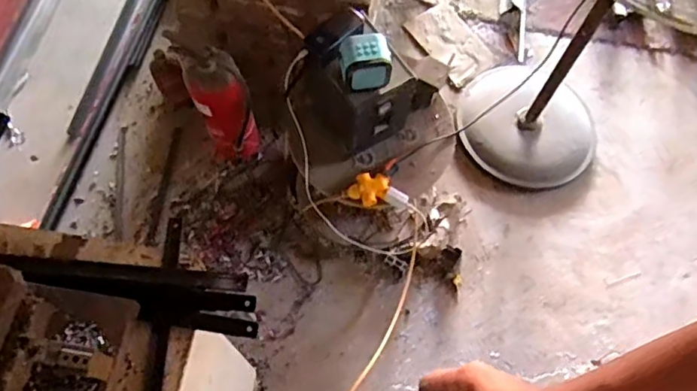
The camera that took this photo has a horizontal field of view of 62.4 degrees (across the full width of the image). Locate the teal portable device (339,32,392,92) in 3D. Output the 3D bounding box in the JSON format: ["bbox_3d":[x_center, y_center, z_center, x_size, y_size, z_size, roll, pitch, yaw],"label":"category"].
[{"bbox_3d":[0.031,-0.254,1.098,0.093,0.084,0.072,-6,66,-5],"label":"teal portable device"}]

